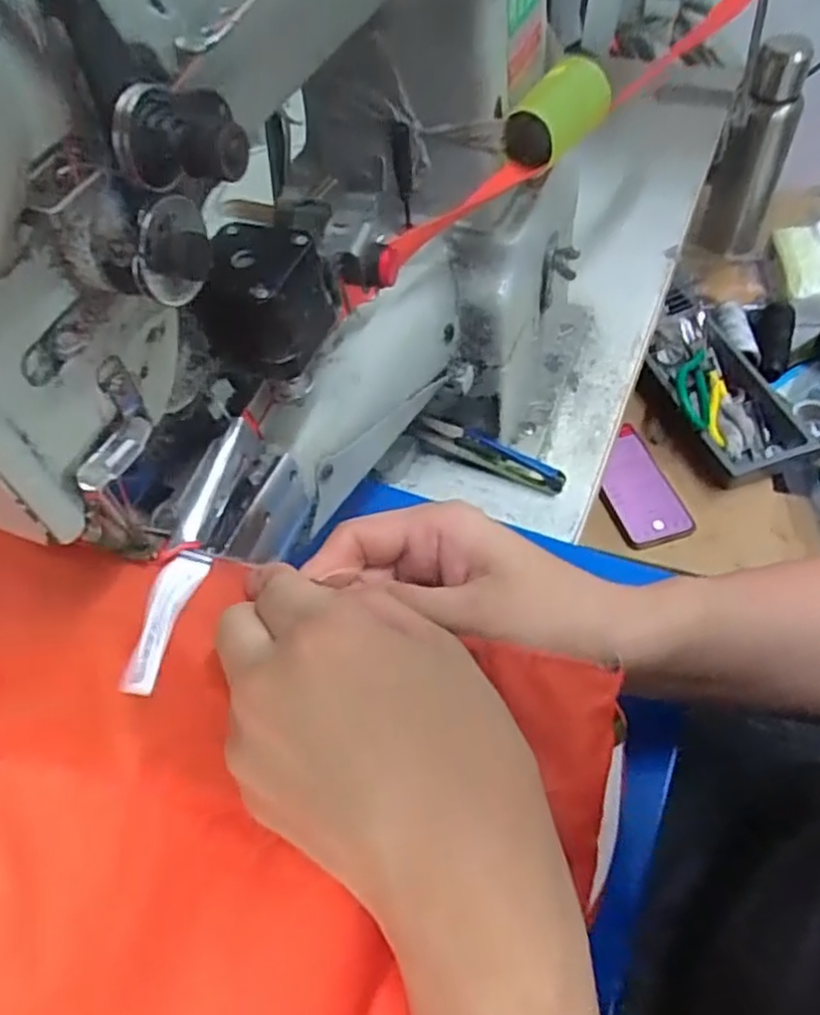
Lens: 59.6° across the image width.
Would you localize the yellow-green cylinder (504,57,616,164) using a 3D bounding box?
[{"bbox_3d":[0.085,-0.223,0.405,0.030,0.033,0.074,28,62,23],"label":"yellow-green cylinder"}]

